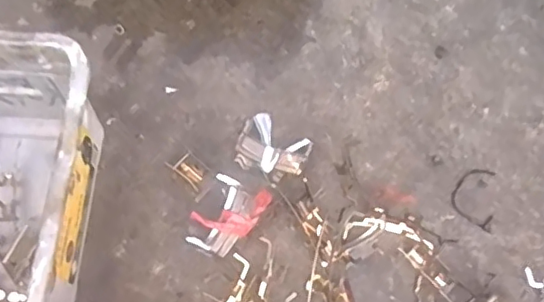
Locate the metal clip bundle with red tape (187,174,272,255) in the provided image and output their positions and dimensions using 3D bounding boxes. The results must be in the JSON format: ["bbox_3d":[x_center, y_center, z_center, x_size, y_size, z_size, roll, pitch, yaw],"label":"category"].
[{"bbox_3d":[-0.031,0.048,0.412,0.042,0.036,0.056,29,72,10],"label":"metal clip bundle with red tape"}]

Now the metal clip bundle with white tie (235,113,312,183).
[{"bbox_3d":[0.002,-0.003,0.440,0.052,0.021,0.045,23,72,8],"label":"metal clip bundle with white tie"}]

